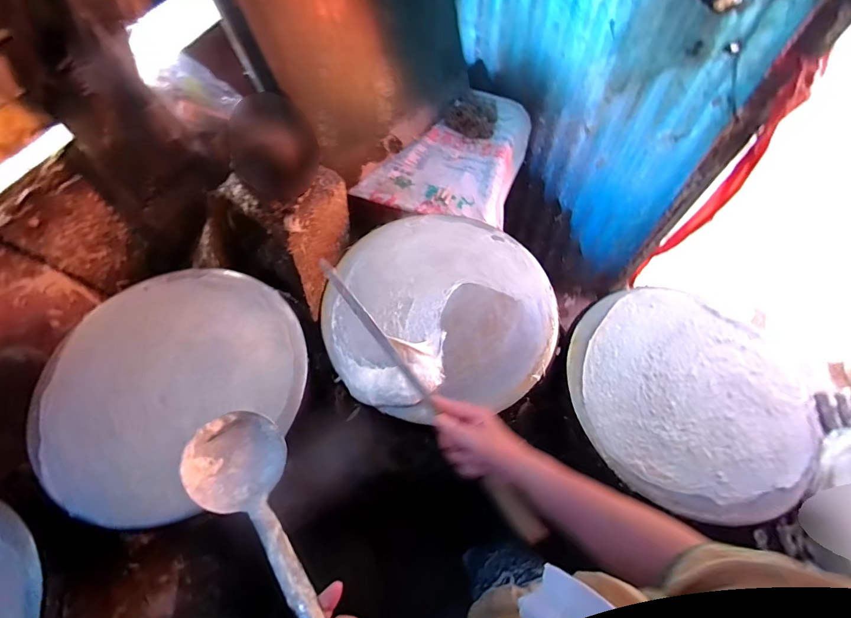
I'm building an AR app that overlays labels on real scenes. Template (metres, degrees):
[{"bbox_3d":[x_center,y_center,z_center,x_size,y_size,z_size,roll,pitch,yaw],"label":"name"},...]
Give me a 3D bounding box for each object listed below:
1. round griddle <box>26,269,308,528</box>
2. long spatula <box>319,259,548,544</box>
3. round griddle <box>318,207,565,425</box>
[{"bbox_3d":[-0.374,0.097,0.586,0.348,0.028,0.363,0,63,-1],"label":"round griddle"},{"bbox_3d":[0.001,0.110,0.510,0.027,0.032,0.433,-37,84,-18],"label":"long spatula"},{"bbox_3d":[0.023,-0.013,0.647,0.360,0.031,0.355,0,63,-1],"label":"round griddle"}]

